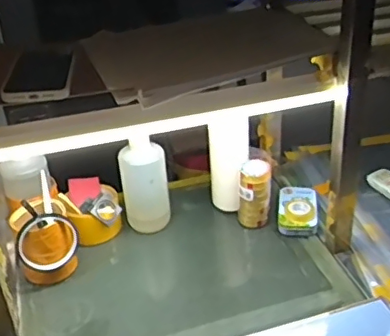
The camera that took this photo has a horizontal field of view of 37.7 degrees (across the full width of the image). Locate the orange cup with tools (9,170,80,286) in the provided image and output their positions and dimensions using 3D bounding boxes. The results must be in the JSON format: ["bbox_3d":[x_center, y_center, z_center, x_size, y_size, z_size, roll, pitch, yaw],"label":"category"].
[{"bbox_3d":[-0.228,0.095,0.852,0.087,0.120,0.102,-16,35,-22],"label":"orange cup with tools"}]

